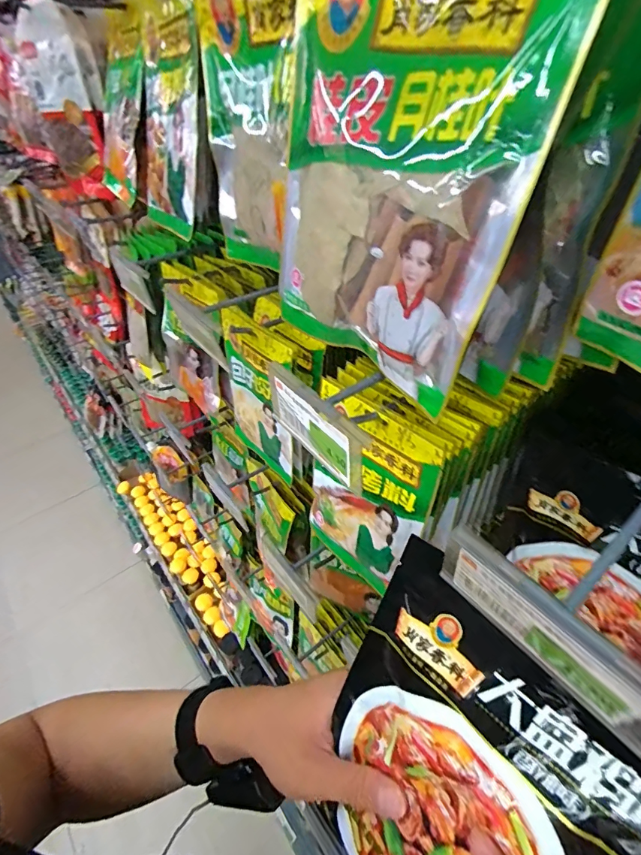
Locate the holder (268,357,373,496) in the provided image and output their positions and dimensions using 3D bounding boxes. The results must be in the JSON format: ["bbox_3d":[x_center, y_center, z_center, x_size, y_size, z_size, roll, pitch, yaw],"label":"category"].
[{"bbox_3d":[-0.002,-0.002,0.274,0.013,0.050,0.095,-25,49,-27],"label":"holder"}]

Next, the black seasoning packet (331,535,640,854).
[{"bbox_3d":[0.075,0.183,0.226,0.153,0.190,0.015,34,18,30],"label":"black seasoning packet"}]

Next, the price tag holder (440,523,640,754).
[{"bbox_3d":[0.094,0.085,0.176,0.007,0.046,0.098,-28,47,-28],"label":"price tag holder"}]

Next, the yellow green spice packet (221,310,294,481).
[{"bbox_3d":[-0.068,-0.034,0.460,0.017,0.173,0.114,-33,50,-32],"label":"yellow green spice packet"}]

